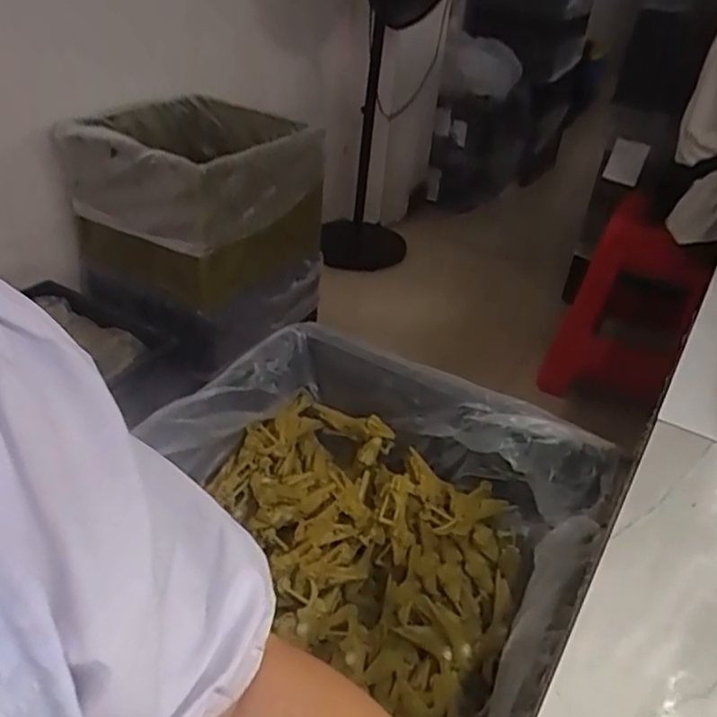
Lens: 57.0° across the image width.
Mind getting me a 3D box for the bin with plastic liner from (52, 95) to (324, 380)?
[{"bbox_3d":[-0.362,-0.327,1.561,0.437,0.427,0.412,19,36,20],"label":"bin with plastic liner"}]

